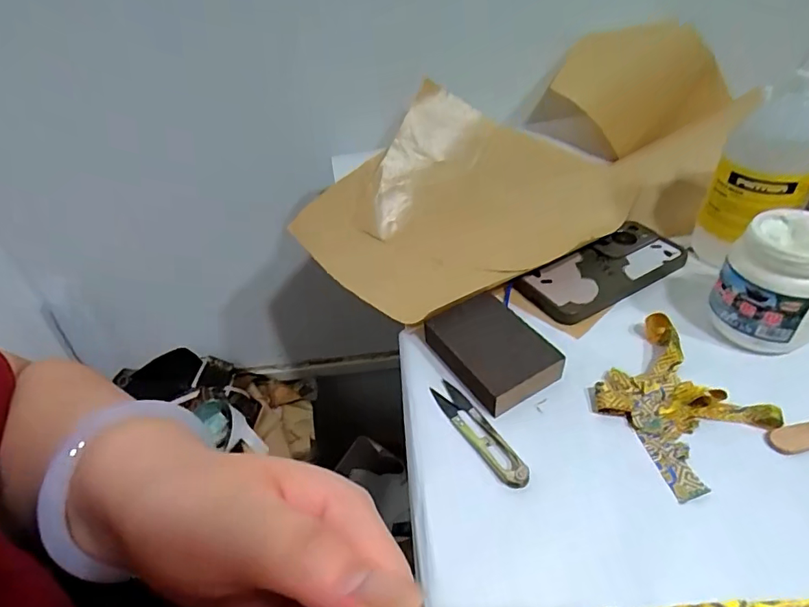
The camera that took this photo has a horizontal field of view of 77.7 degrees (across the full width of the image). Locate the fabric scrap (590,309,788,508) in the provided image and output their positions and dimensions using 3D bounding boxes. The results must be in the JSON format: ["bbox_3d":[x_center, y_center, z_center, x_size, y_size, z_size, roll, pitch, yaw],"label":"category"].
[{"bbox_3d":[0.195,0.067,0.366,0.100,0.020,0.117,-22,43,-18],"label":"fabric scrap"}]

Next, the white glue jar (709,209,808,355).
[{"bbox_3d":[0.289,-0.013,0.388,0.066,0.094,0.071,-3,41,3],"label":"white glue jar"}]

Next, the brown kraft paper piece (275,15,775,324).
[{"bbox_3d":[0.127,-0.138,0.558,0.480,0.199,0.153,-21,41,4],"label":"brown kraft paper piece"}]

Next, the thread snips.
[{"bbox_3d":[0.053,0.092,0.364,0.020,0.013,0.102,-24,44,-20],"label":"thread snips"}]

